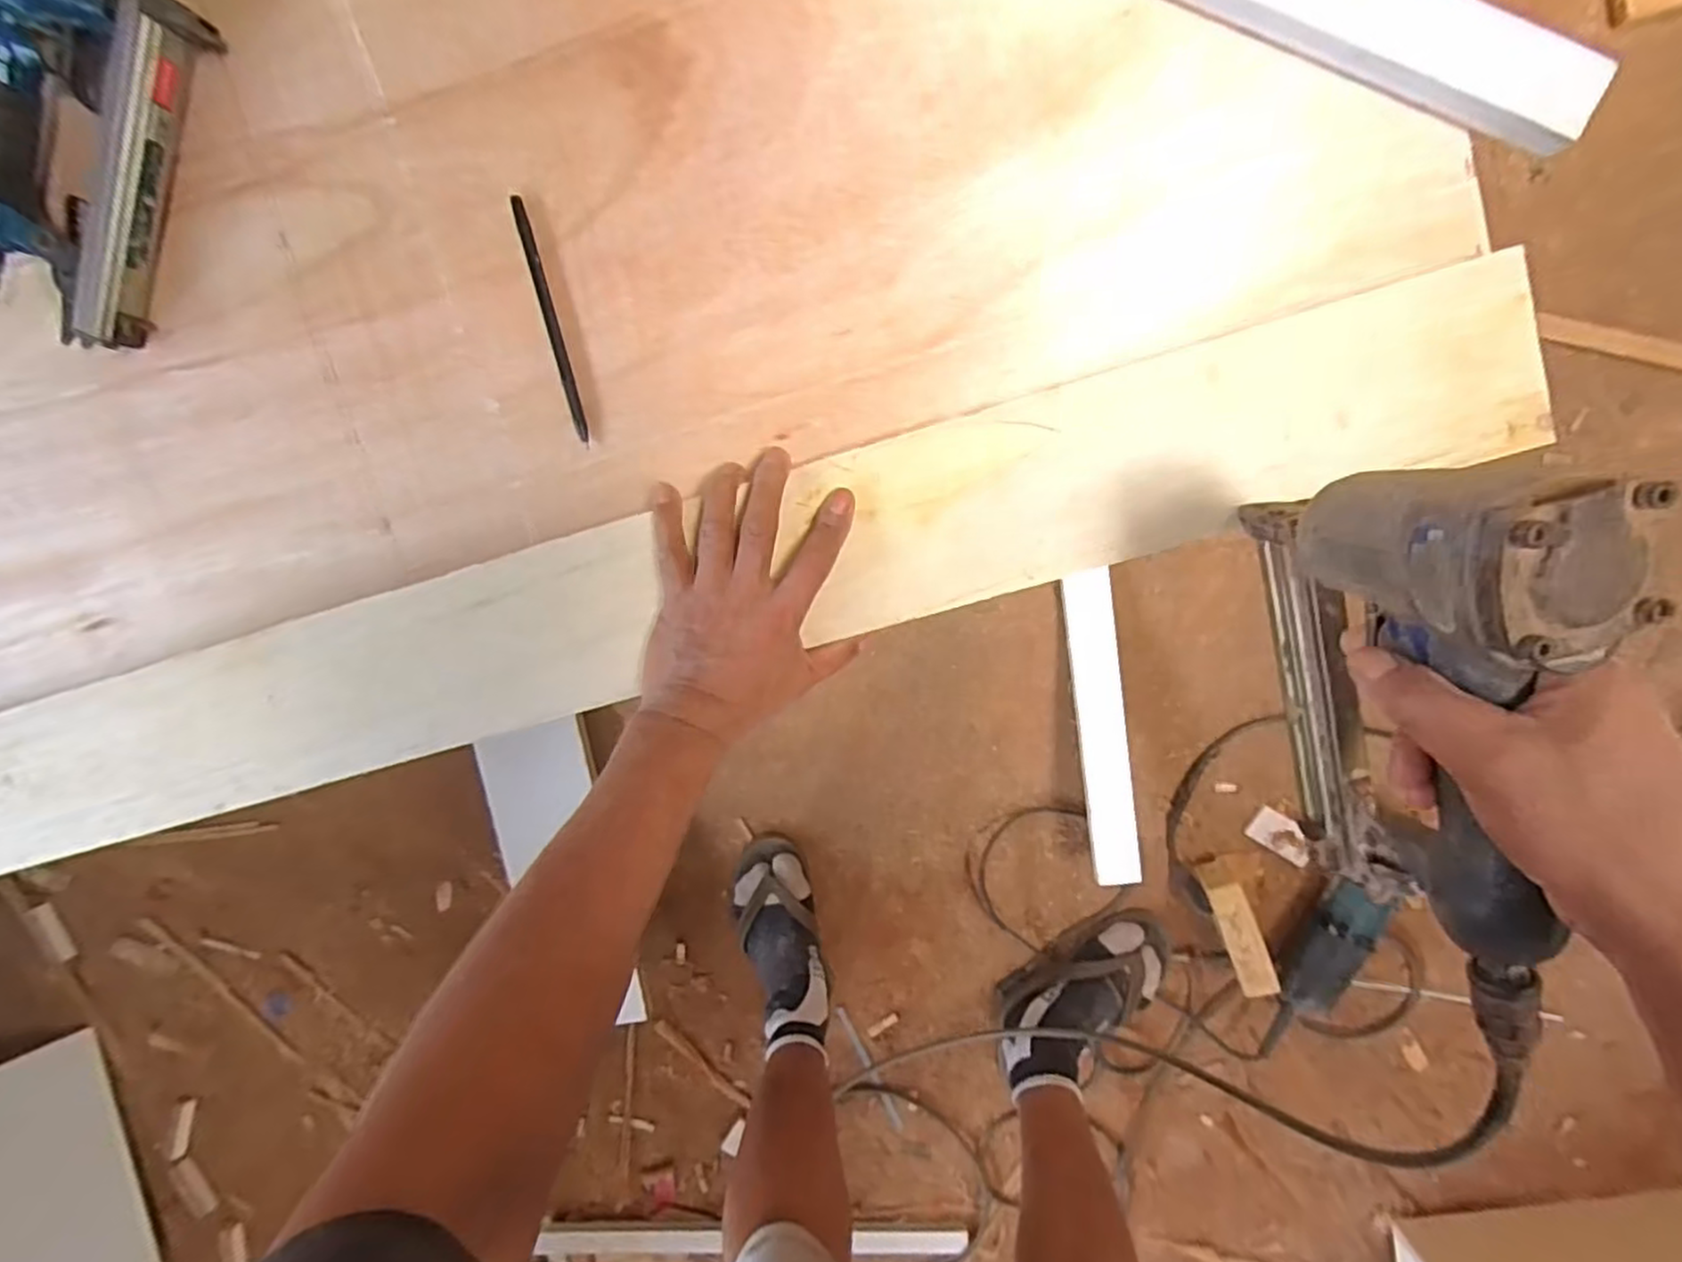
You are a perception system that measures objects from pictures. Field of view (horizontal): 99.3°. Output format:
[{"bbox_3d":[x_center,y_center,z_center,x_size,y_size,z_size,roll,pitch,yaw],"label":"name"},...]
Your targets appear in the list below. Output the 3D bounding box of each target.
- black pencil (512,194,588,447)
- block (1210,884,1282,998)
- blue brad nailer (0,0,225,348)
[{"bbox_3d":[-0.162,-0.173,0.399,0.007,0.004,0.134,-13,97,6],"label":"black pencil"},{"bbox_3d":[0.452,0.347,0.798,0.036,0.020,0.136,-22,96,7],"label":"block"},{"bbox_3d":[-0.423,-0.267,0.380,0.116,0.054,0.196,23,99,1],"label":"blue brad nailer"}]

